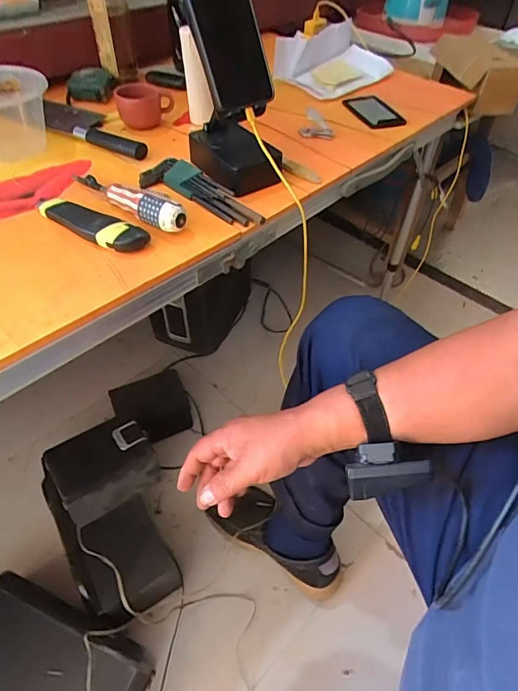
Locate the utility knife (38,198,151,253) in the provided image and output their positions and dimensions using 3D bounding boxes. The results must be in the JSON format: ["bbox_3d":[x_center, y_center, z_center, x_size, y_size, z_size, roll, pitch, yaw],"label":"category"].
[{"bbox_3d":[-0.184,-0.132,0.469,0.141,0.021,0.034,26,53,19],"label":"utility knife"}]

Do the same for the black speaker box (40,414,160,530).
[{"bbox_3d":[-0.238,0.189,0.664,0.144,0.086,0.105,-27,55,-24],"label":"black speaker box"}]

